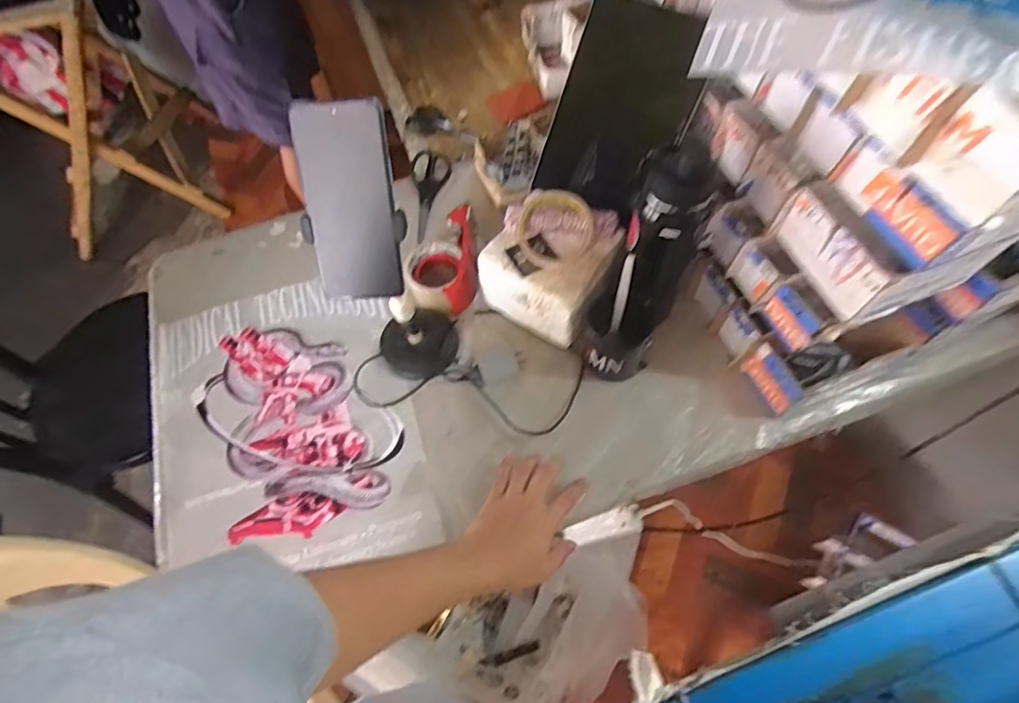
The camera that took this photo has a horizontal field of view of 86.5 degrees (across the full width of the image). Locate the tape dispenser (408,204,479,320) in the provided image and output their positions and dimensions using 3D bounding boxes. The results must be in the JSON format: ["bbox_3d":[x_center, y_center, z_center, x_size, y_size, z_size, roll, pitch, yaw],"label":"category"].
[{"bbox_3d":[-0.098,-0.128,0.780,0.100,0.055,0.156,-6,61,0],"label":"tape dispenser"}]

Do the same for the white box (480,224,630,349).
[{"bbox_3d":[0.050,-0.099,0.711,0.153,0.130,0.111,25,66,16],"label":"white box"}]

